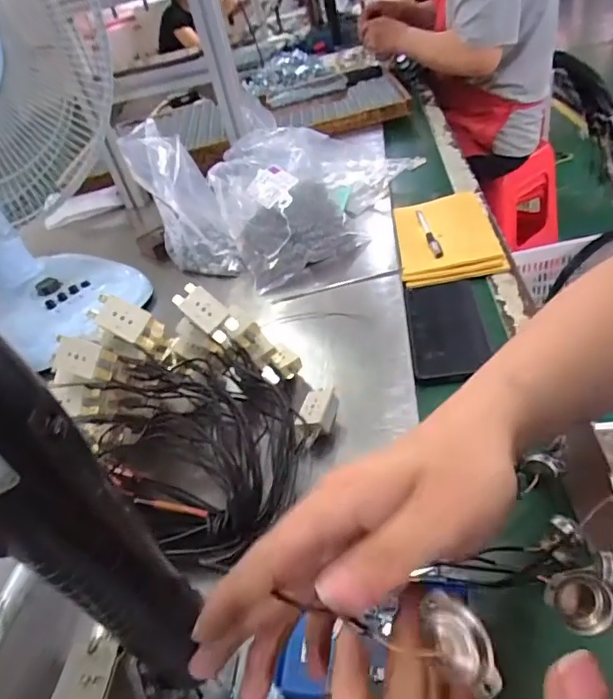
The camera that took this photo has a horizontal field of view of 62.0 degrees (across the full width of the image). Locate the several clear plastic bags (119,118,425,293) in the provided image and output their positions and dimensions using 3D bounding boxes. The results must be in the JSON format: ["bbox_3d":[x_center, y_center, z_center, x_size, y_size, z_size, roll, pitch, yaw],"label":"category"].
[{"bbox_3d":[-0.008,-0.274,0.775,0.429,0.171,0.271,-37,42,-27],"label":"several clear plastic bags"}]

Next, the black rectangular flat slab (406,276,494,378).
[{"bbox_3d":[0.153,-0.032,0.564,0.080,0.012,0.176,-6,38,12],"label":"black rectangular flat slab"}]

